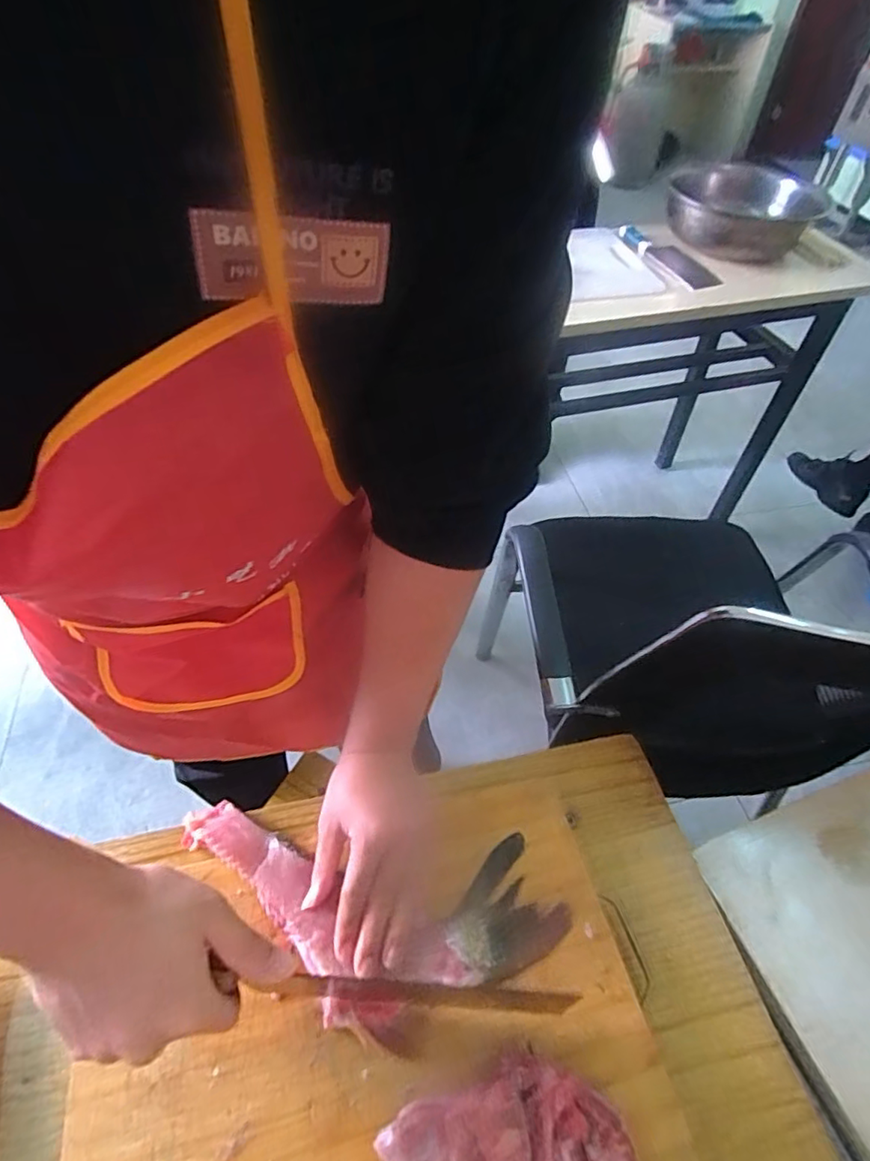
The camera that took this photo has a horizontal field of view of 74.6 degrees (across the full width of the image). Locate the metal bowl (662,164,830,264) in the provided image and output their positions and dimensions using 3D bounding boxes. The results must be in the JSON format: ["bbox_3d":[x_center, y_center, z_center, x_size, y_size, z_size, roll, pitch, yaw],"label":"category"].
[{"bbox_3d":[0.696,-0.843,1.291,0.309,0.121,0.300,27,55,19],"label":"metal bowl"}]

